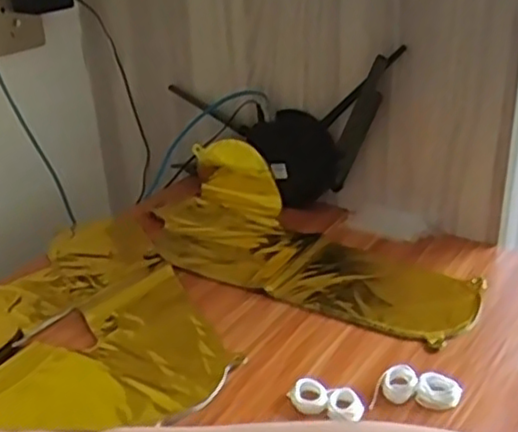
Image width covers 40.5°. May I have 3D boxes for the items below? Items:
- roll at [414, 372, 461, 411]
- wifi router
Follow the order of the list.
[{"bbox_3d":[0.141,0.137,0.552,0.033,0.014,0.024,6,28,15],"label":"roll"},{"bbox_3d":[0.015,-0.111,0.826,0.287,0.180,0.036,15,32,29],"label":"wifi router"}]

